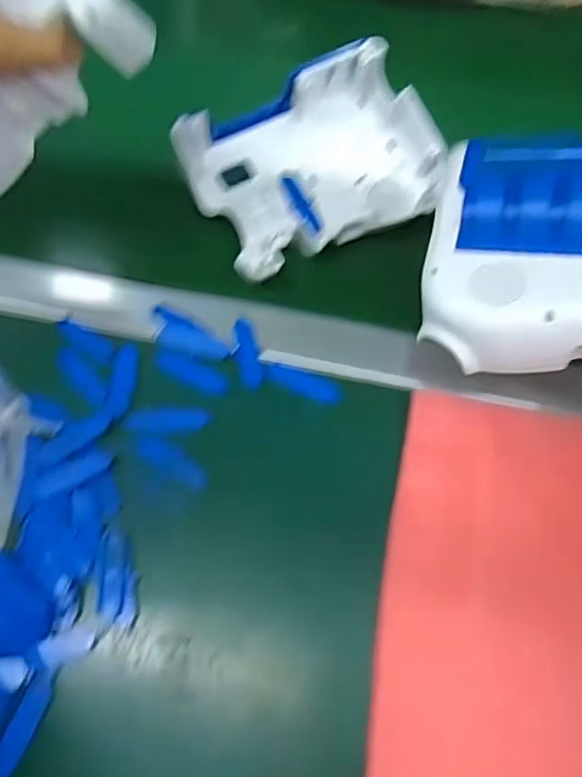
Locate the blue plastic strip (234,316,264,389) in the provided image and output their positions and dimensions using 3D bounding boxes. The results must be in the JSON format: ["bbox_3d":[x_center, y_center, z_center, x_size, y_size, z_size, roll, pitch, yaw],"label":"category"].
[{"bbox_3d":[-0.031,-0.026,0.424,0.016,0.006,0.058,-12,67,-4],"label":"blue plastic strip"}]

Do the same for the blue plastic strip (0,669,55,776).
[{"bbox_3d":[-0.152,0.191,0.333,0.015,0.004,0.059,19,68,9],"label":"blue plastic strip"}]

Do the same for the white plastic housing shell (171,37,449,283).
[{"bbox_3d":[0.022,-0.177,0.456,0.190,0.065,0.134,-27,69,-10],"label":"white plastic housing shell"}]

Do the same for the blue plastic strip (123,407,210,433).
[{"bbox_3d":[-0.086,0.021,0.407,0.057,0.004,0.018,-4,67,-1],"label":"blue plastic strip"}]

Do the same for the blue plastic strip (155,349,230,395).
[{"bbox_3d":[-0.071,-0.013,0.419,0.060,0.004,0.018,27,70,12],"label":"blue plastic strip"}]

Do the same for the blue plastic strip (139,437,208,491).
[{"bbox_3d":[-0.079,0.047,0.393,0.055,0.004,0.018,32,71,13],"label":"blue plastic strip"}]

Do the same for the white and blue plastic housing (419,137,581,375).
[{"bbox_3d":[0.165,-0.076,0.315,0.175,0.048,0.143,9,75,20],"label":"white and blue plastic housing"}]

